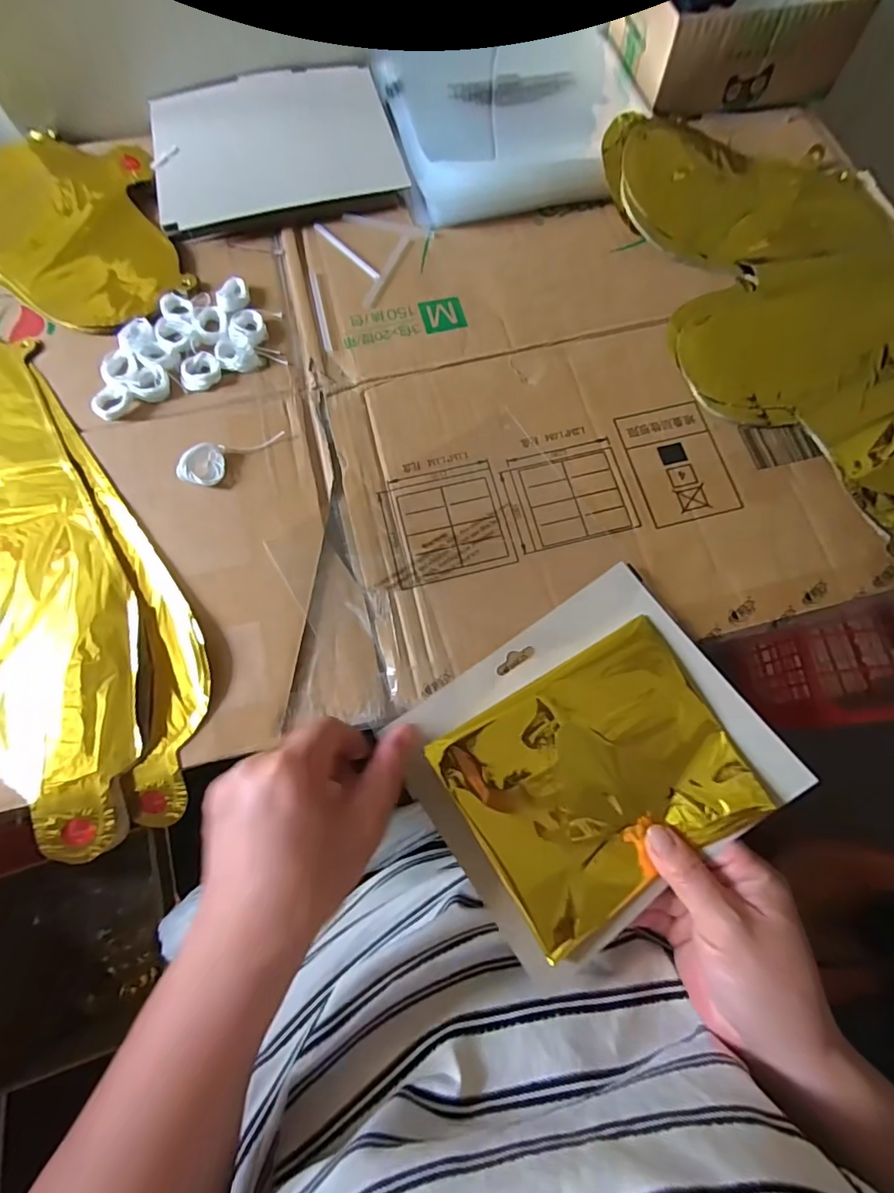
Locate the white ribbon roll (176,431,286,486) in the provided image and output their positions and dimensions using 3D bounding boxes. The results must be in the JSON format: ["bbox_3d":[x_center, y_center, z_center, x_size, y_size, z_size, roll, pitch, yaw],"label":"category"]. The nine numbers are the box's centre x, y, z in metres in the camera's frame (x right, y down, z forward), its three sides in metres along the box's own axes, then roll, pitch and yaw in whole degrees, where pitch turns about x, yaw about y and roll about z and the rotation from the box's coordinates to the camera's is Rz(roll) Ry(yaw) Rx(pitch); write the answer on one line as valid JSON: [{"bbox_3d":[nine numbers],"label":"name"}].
[{"bbox_3d":[-0.153,-0.102,0.354,0.072,0.014,0.026,-43,77,-12],"label":"white ribbon roll"}]

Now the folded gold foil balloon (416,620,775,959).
[{"bbox_3d":[0.089,0.103,0.294,0.154,0.018,0.127,-29,83,-8],"label":"folded gold foil balloon"}]

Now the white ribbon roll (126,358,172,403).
[{"bbox_3d":[-0.219,-0.159,0.376,0.027,0.009,0.031,5,72,2],"label":"white ribbon roll"}]

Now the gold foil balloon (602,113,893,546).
[{"bbox_3d":[0.287,-0.195,0.372,0.215,0.033,0.429,-14,72,-4],"label":"gold foil balloon"}]

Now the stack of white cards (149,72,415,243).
[{"bbox_3d":[-0.158,-0.409,0.457,0.204,0.013,0.176,-18,73,-5],"label":"stack of white cards"}]

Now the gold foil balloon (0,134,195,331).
[{"bbox_3d":[-0.432,-0.301,0.433,0.427,0.039,0.217,-4,72,-1],"label":"gold foil balloon"}]

